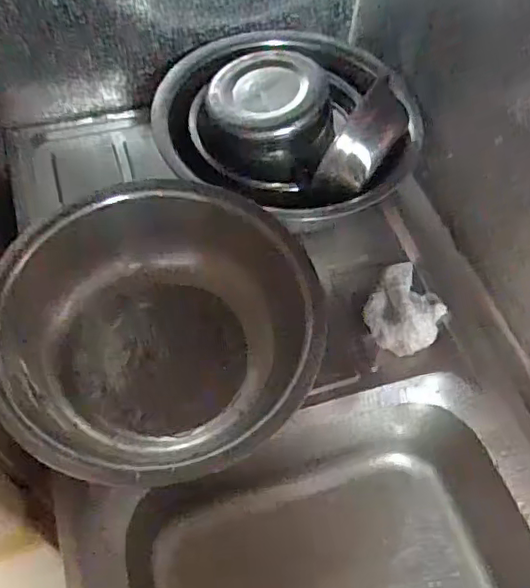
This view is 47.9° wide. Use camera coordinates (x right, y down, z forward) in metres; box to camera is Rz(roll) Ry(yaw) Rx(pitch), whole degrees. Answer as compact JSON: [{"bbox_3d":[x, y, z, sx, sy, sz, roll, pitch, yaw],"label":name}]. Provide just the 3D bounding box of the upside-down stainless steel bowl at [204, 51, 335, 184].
[{"bbox_3d":[0.006,-0.225,0.760,0.158,0.092,0.160,2,57,-3],"label":"upside-down stainless steel bowl"}]

